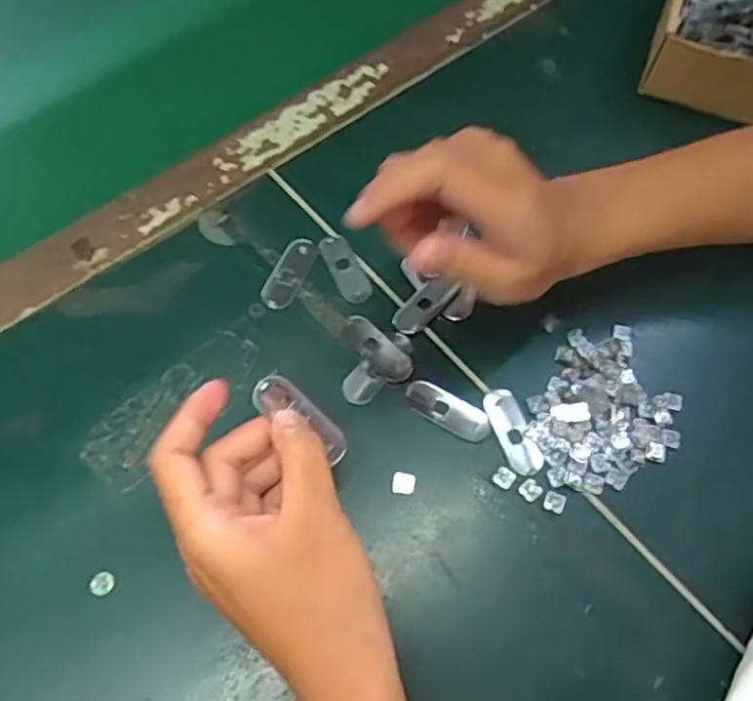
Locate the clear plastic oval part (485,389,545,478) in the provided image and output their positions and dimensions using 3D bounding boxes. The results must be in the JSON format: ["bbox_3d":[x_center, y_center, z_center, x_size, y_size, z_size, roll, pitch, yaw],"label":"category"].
[{"bbox_3d":[0.074,0.043,0.371,0.018,0.004,0.050,-19,65,-11],"label":"clear plastic oval part"}]

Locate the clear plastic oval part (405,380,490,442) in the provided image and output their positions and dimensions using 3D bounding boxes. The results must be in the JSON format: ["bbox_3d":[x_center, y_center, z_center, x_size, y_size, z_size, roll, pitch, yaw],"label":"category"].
[{"bbox_3d":[0.039,0.032,0.375,0.048,0.004,0.019,28,66,12],"label":"clear plastic oval part"}]

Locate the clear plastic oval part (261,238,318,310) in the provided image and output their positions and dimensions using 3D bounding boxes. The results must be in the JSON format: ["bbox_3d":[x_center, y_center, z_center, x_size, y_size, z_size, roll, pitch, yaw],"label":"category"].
[{"bbox_3d":[-0.052,-0.046,0.410,0.020,0.006,0.049,23,65,10],"label":"clear plastic oval part"}]

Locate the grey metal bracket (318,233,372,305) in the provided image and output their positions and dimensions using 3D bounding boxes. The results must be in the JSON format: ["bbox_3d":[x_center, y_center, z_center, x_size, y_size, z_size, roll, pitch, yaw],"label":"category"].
[{"bbox_3d":[-0.018,-0.050,0.412,0.018,0.004,0.051,-23,66,-13],"label":"grey metal bracket"}]

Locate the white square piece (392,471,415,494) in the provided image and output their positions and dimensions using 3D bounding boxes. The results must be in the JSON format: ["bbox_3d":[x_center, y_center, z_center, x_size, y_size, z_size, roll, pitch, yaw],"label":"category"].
[{"bbox_3d":[0.014,0.069,0.358,0.012,0.004,0.012,5,63,1],"label":"white square piece"}]

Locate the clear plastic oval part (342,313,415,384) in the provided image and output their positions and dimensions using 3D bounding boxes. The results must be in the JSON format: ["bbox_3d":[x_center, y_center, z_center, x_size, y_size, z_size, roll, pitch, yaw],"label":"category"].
[{"bbox_3d":[0.000,-0.001,0.387,0.019,0.009,0.050,-38,70,-18],"label":"clear plastic oval part"}]

